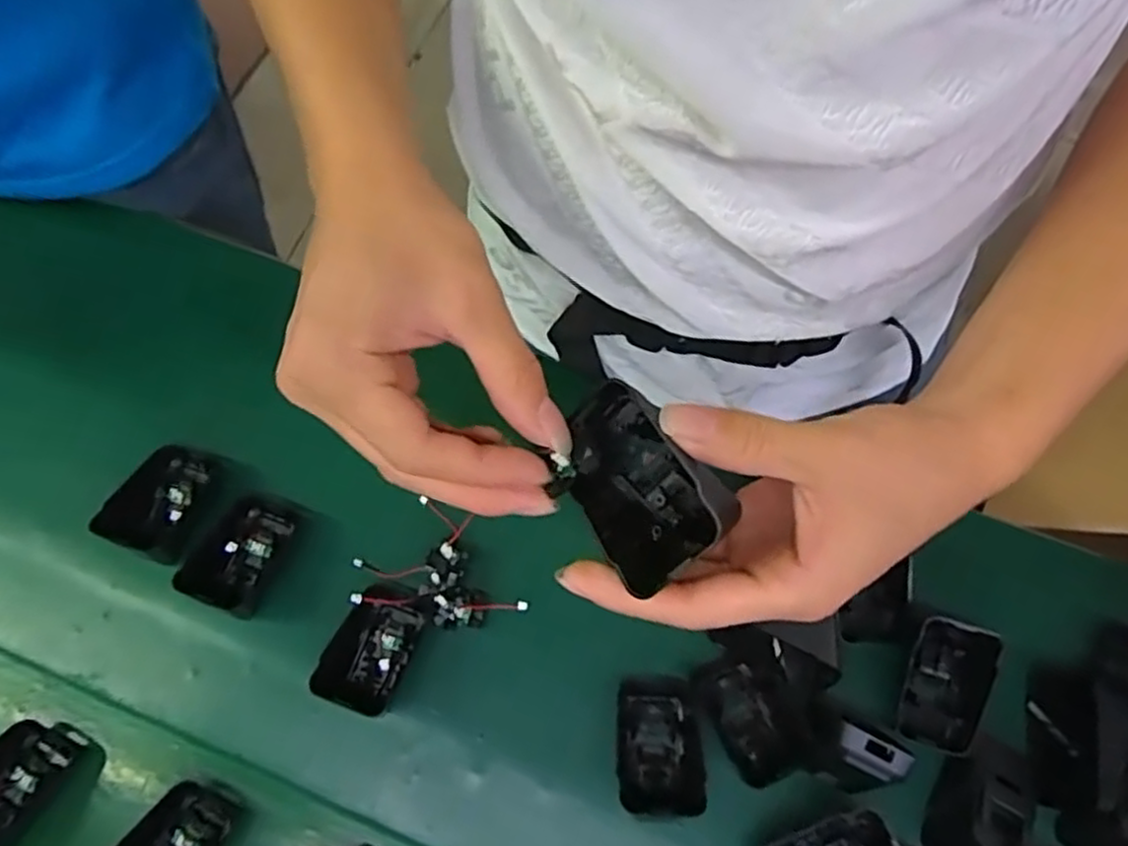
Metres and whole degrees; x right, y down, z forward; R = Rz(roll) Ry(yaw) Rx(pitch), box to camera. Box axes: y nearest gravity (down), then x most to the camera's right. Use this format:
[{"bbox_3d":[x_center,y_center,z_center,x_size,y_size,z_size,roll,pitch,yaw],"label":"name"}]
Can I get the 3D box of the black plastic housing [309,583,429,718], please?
[{"bbox_3d":[-0.107,0.127,0.418,0.041,0.043,0.065,15,70,6],"label":"black plastic housing"}]

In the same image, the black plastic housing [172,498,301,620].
[{"bbox_3d":[-0.191,0.076,0.435,0.041,0.036,0.065,17,70,7],"label":"black plastic housing"}]

